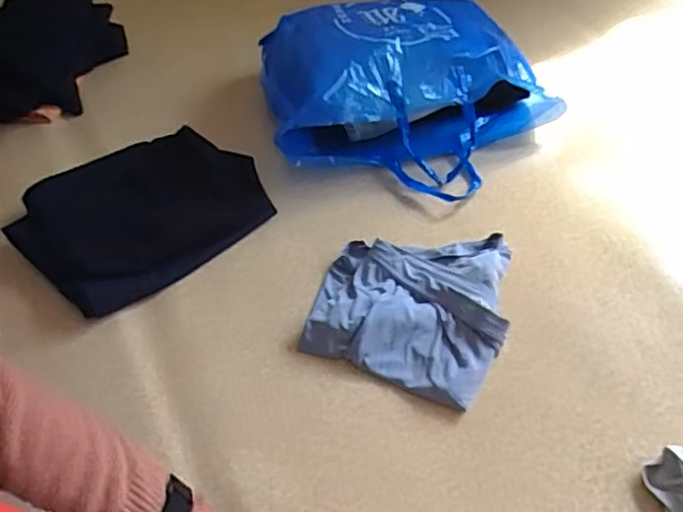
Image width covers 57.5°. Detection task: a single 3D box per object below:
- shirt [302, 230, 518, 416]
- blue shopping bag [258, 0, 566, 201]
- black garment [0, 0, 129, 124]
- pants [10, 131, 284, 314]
[{"bbox_3d":[0.081,0.051,0.751,0.224,0.036,0.242,9,50,13],"label":"shirt"},{"bbox_3d":[0.103,-0.258,0.948,0.422,0.139,0.367,-12,49,-5],"label":"blue shopping bag"},{"bbox_3d":[-0.549,-0.371,1.108,0.239,0.096,0.290,6,51,12],"label":"black garment"},{"bbox_3d":[-0.280,-0.066,0.870,0.310,0.050,0.266,-38,56,-26],"label":"pants"}]

